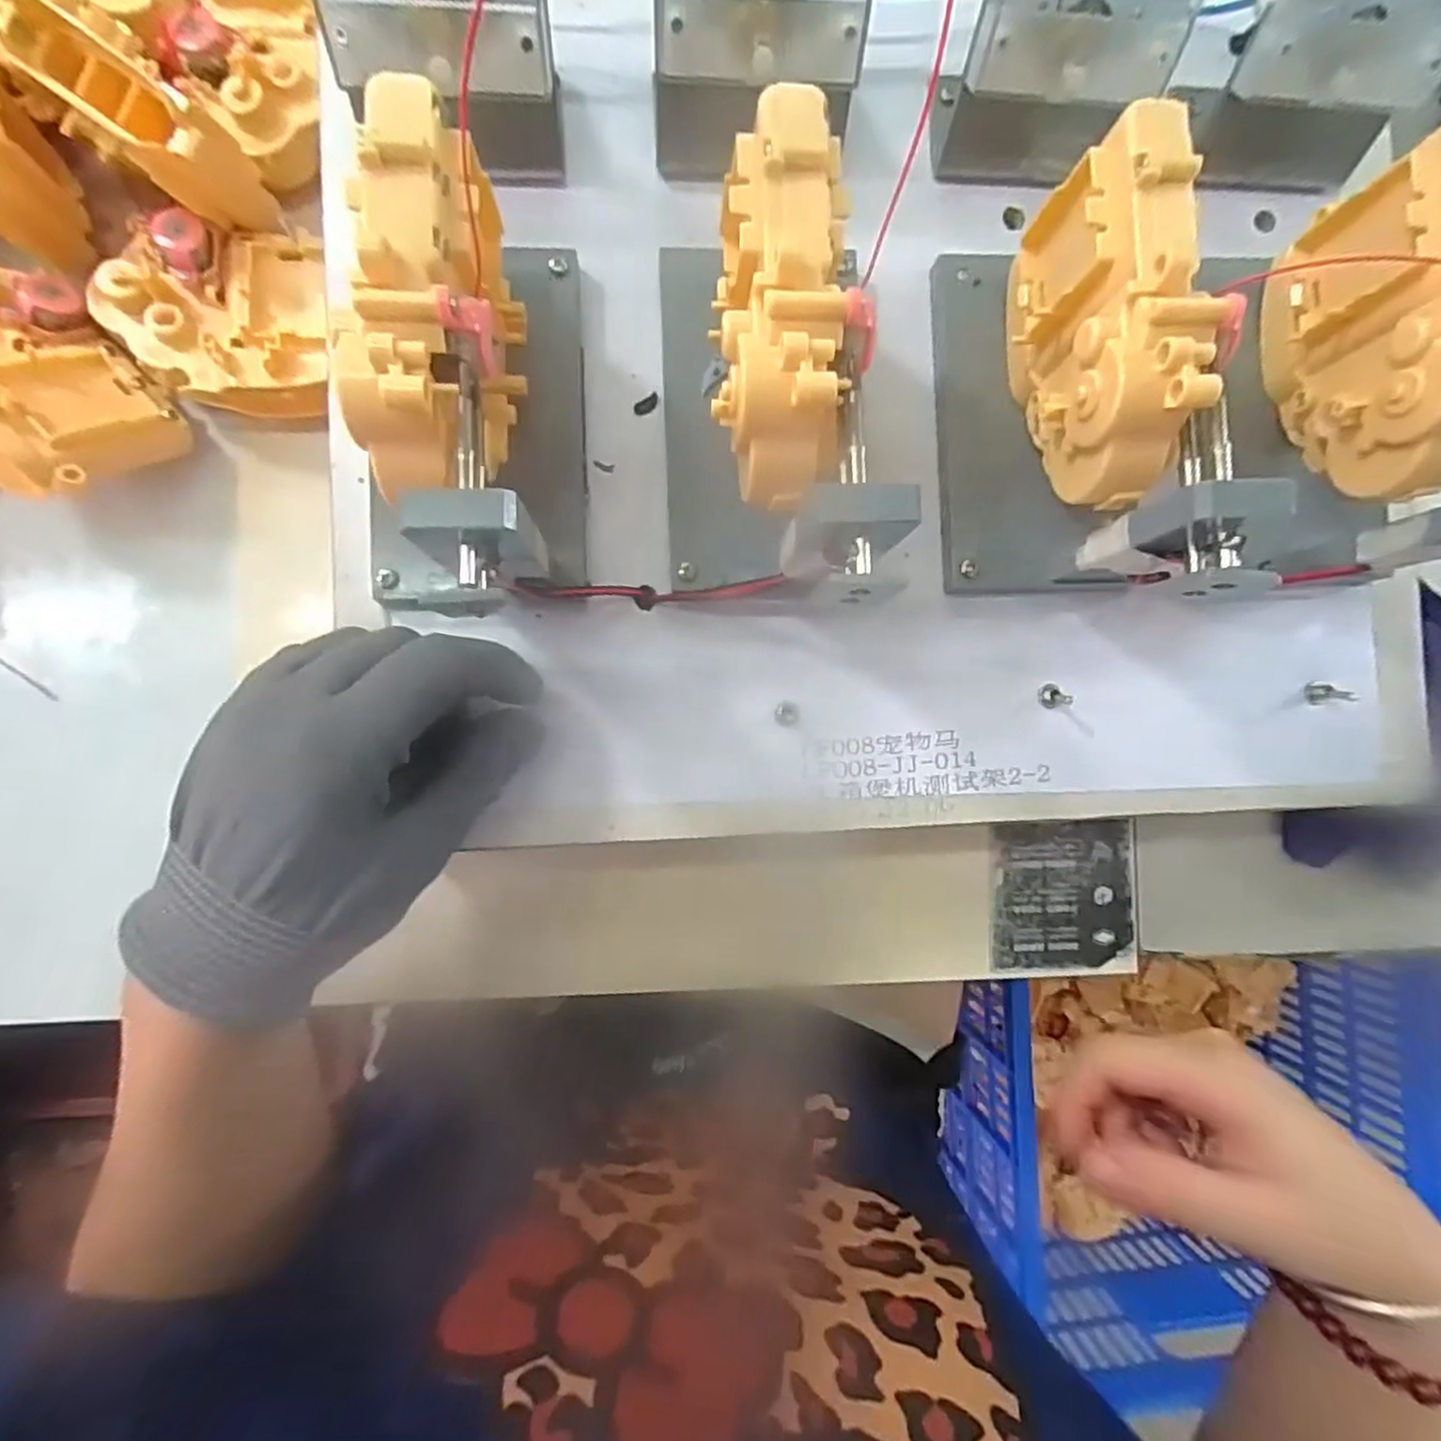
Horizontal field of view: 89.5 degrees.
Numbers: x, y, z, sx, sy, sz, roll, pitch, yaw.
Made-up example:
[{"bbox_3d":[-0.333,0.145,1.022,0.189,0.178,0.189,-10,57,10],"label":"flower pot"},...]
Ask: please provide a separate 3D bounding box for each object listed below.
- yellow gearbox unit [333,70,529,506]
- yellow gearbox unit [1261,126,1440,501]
[{"bbox_3d":[-0.075,-0.106,0.209,0.033,0.082,0.090,3,88,-5],"label":"yellow gearbox unit"},{"bbox_3d":[0.206,-0.116,0.231,0.028,0.083,0.093,-3,88,-5],"label":"yellow gearbox unit"}]

